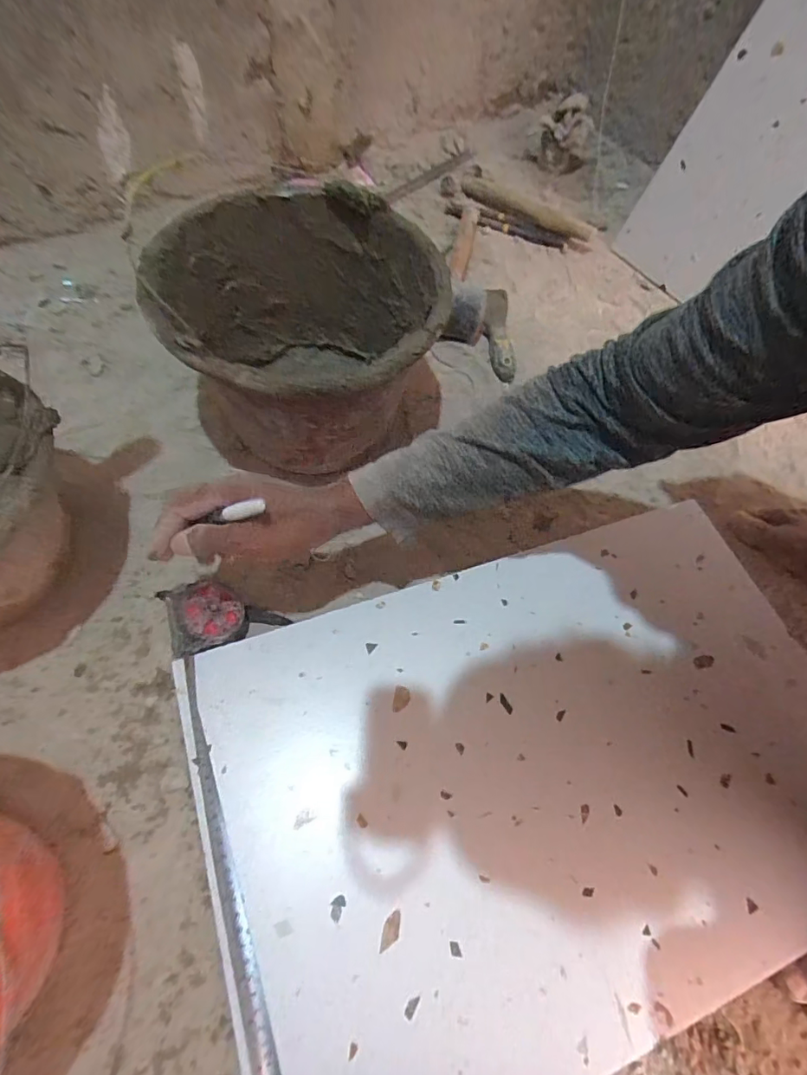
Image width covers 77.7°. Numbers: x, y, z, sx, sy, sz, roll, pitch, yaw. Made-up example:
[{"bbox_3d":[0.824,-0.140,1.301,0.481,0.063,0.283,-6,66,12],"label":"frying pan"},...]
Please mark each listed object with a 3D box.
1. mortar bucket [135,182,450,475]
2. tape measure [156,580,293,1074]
[{"bbox_3d":[-0.101,-0.205,0.545,0.266,0.197,0.263,1,63,-2],"label":"mortar bucket"},{"bbox_3d":[-0.131,0.218,0.418,0.090,0.051,0.387,-12,65,-9],"label":"tape measure"}]

